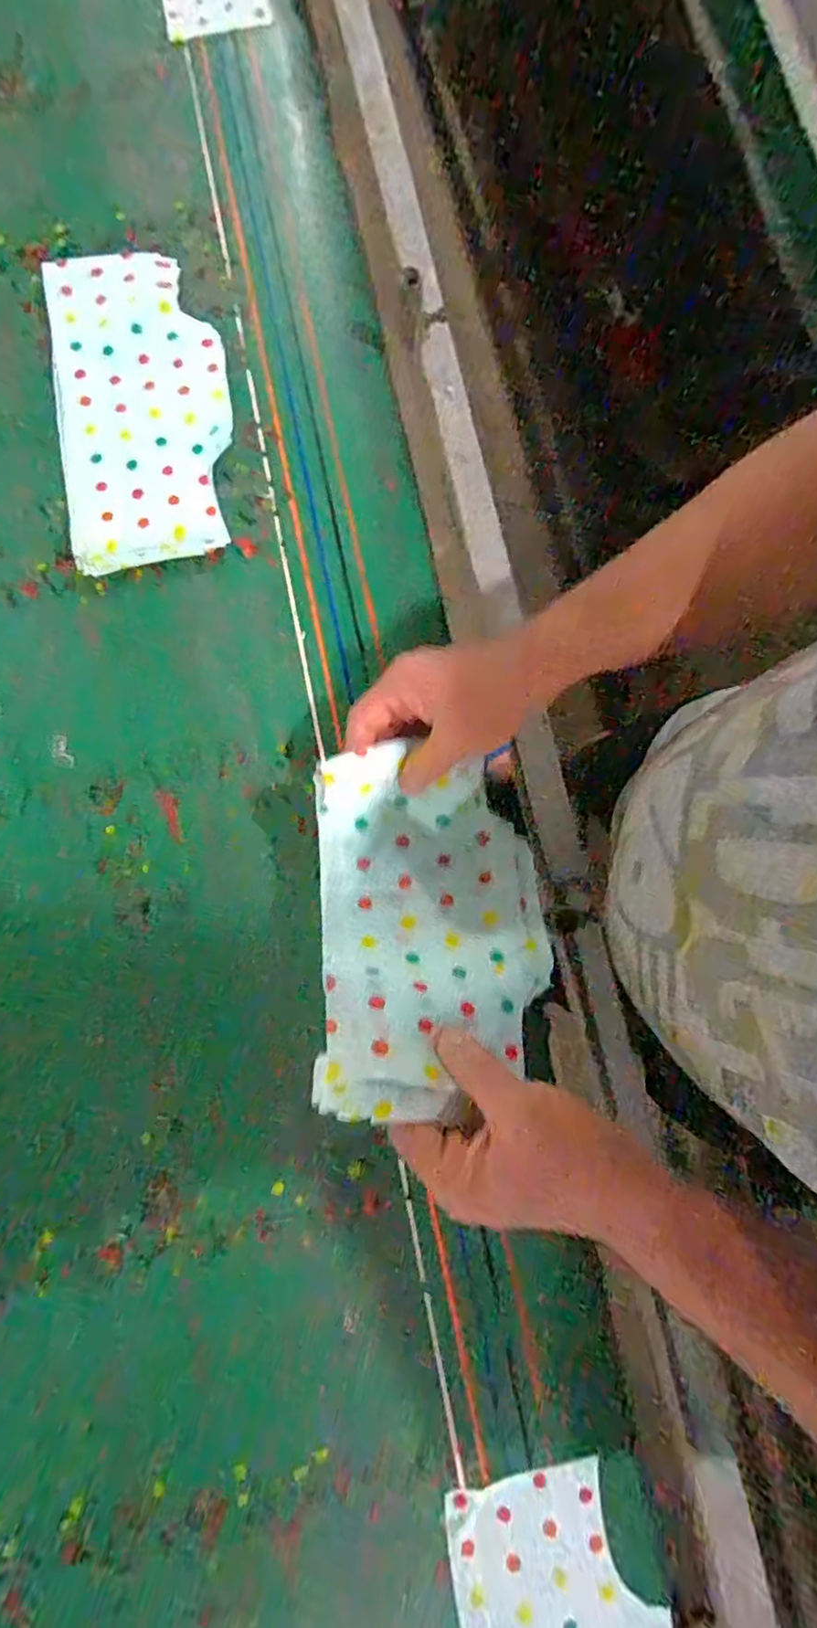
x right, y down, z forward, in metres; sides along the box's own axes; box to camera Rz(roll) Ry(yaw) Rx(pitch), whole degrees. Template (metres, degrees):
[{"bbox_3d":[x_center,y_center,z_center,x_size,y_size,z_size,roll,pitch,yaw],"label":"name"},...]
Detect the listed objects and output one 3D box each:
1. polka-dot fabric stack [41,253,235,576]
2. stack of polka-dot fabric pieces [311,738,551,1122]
[{"bbox_3d":[-0.230,-0.355,0.569,0.145,0.028,0.287,-8,82,-1],"label":"polka-dot fabric stack"},{"bbox_3d":[0.015,0.060,0.413,0.144,0.098,0.213,-5,79,0],"label":"stack of polka-dot fabric pieces"}]

